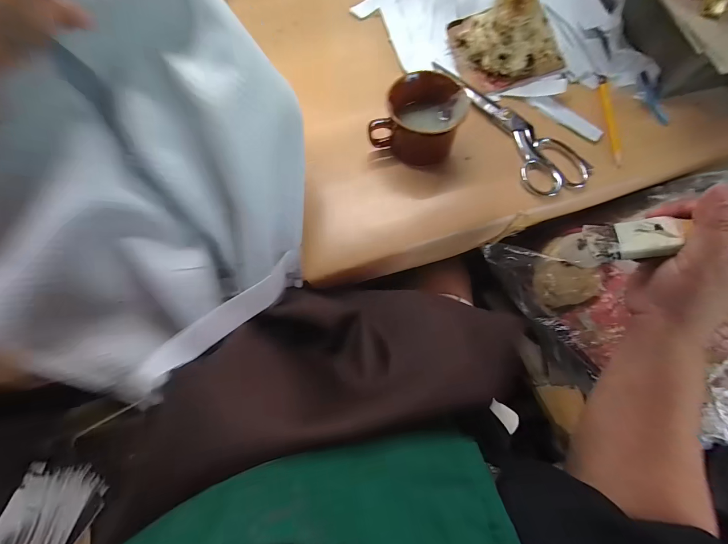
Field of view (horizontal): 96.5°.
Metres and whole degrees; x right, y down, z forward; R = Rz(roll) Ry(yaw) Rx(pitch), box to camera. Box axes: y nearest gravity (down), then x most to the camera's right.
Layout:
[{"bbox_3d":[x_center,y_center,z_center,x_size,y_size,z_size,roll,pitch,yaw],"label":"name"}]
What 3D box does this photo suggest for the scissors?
[{"bbox_3d":[0.178,-0.191,0.403,0.073,0.009,0.236,-28,74,-10],"label":"scissors"}]

